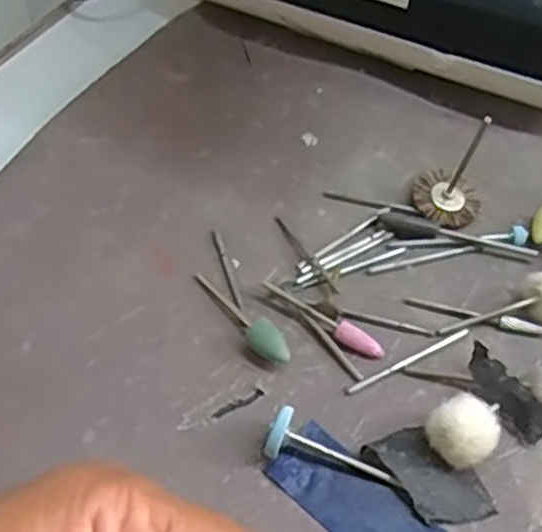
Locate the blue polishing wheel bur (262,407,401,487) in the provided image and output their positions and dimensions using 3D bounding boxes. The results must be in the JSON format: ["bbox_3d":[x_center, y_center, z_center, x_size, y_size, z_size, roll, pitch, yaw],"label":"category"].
[{"bbox_3d":[0.016,0.053,0.204,0.037,0.012,0.013,26,54,3],"label":"blue polishing wheel bur"}]

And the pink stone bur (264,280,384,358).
[{"bbox_3d":[0.016,0.016,0.237,0.044,0.005,0.008,33,58,25],"label":"pink stone bur"}]

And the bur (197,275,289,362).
[{"bbox_3d":[-0.010,0.016,0.237,0.009,0.008,0.045,-30,43,-22],"label":"bur"}]

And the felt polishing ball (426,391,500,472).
[{"bbox_3d":[0.053,0.045,0.204,0.017,0.016,0.017,0,50,1],"label":"felt polishing ball"}]

